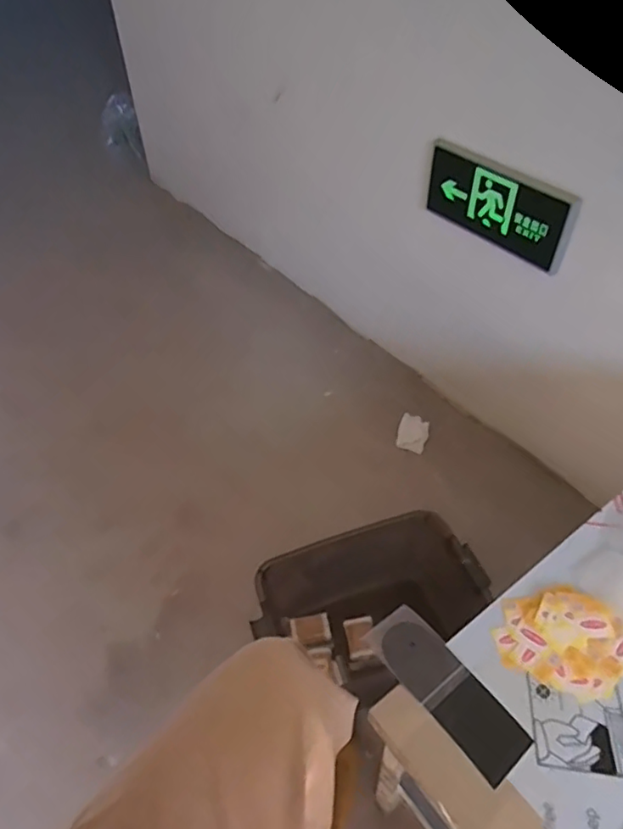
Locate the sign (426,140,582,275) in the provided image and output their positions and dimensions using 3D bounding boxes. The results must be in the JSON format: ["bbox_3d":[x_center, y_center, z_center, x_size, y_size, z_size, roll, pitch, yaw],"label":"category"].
[{"bbox_3d":[0.360,-0.412,1.134,0.025,0.152,0.341,-26,50,-22],"label":"sign"}]

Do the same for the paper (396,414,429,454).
[{"bbox_3d":[0.255,0.047,1.449,0.076,0.019,0.099,16,49,18],"label":"paper"}]

